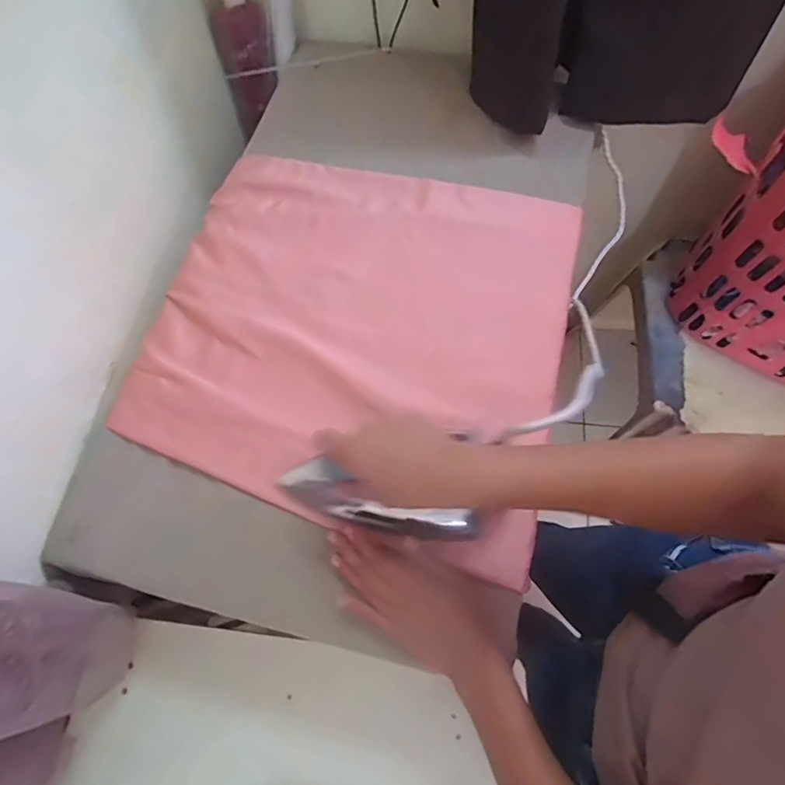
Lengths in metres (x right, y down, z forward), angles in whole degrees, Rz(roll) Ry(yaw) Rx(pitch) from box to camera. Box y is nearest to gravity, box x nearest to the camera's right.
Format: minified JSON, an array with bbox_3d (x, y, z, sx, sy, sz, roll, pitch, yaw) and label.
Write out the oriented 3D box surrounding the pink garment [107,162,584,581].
[{"bbox_3d":[-0.041,-0.082,0.560,0.467,0.028,0.445,15,71,5],"label":"pink garment"}]

